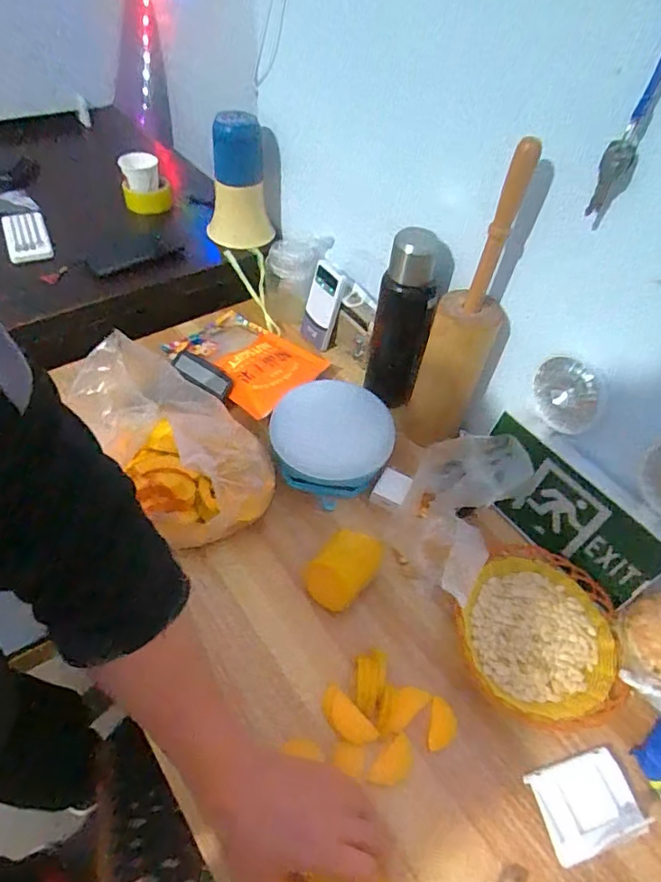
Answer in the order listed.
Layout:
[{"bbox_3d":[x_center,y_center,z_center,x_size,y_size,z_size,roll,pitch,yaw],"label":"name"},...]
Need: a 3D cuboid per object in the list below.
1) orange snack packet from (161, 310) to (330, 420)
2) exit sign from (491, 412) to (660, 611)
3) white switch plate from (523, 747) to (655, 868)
[{"bbox_3d":[-0.143,-0.142,0.880,0.243,0.033,0.175,33,55,20],"label":"orange snack packet"},{"bbox_3d":[0.296,0.083,0.664,0.018,0.133,0.248,-20,54,-39],"label":"exit sign"},{"bbox_3d":[0.260,0.366,0.530,0.101,0.009,0.076,-10,52,-15],"label":"white switch plate"}]

